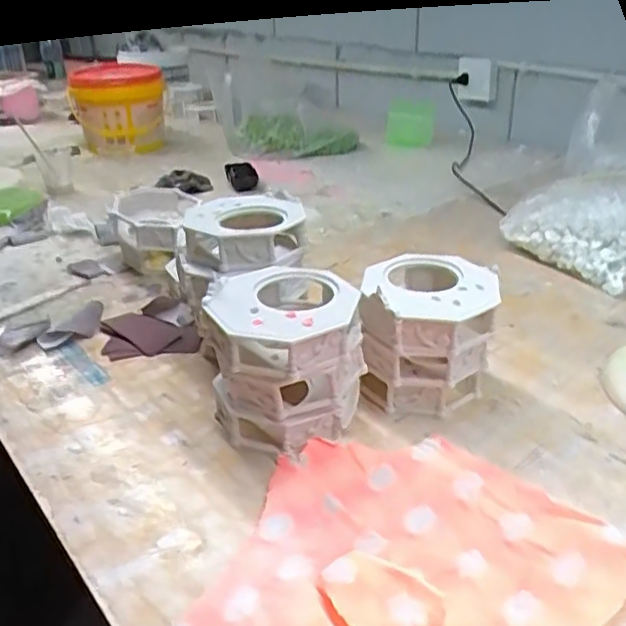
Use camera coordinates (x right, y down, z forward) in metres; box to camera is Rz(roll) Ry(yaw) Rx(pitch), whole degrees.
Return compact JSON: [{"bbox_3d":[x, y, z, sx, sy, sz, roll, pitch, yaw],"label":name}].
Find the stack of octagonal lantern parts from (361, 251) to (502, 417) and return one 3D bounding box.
[{"bbox_3d":[0.102,0.020,0.575,0.111,0.112,0.111,3,29,10],"label":"stack of octagonal lantern parts"}]

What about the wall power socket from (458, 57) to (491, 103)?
[{"bbox_3d":[0.359,-0.520,1.433,0.026,0.091,0.090,-14,25,-42],"label":"wall power socket"}]

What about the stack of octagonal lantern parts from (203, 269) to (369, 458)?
[{"bbox_3d":[-0.022,0.042,0.525,0.124,0.121,0.102,-1,29,1],"label":"stack of octagonal lantern parts"}]

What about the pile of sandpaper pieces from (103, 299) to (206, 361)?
[{"bbox_3d":[-0.175,0.017,0.688,0.096,0.021,0.097,-9,30,-13],"label":"pile of sandpaper pieces"}]

